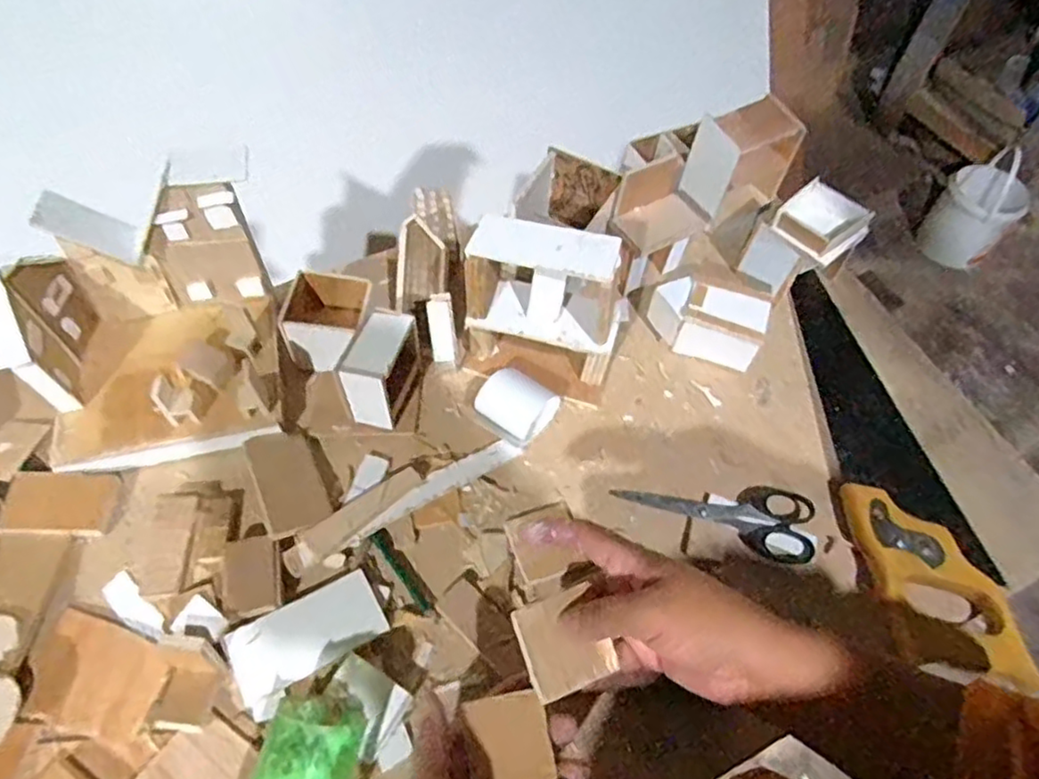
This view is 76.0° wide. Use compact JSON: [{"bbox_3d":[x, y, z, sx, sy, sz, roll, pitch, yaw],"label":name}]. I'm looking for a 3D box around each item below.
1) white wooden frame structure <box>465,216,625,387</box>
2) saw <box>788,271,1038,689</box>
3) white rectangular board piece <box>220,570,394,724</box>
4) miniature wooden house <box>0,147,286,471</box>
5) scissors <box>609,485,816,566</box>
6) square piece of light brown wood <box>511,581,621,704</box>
[{"bbox_3d":[0.024,-0.081,0.526,0.121,0.098,0.064,20,59,10],"label":"white wooden frame structure"},{"bbox_3d":[0.303,0.050,0.565,0.102,0.026,0.371,-6,58,-8],"label":"saw"},{"bbox_3d":[-0.147,0.174,0.463,0.102,0.010,0.058,-27,63,-19],"label":"white rectangular board piece"},{"bbox_3d":[-0.294,-0.045,0.524,0.184,0.141,0.165,-2,58,-5],"label":"miniature wooden house"},{"bbox_3d":[0.160,0.091,0.536,0.153,0.014,0.062,18,58,7],"label":"scissors"},{"bbox_3d":[0.025,0.145,0.381,0.048,0.004,0.052,-16,79,-23],"label":"square piece of light brown wood"}]

